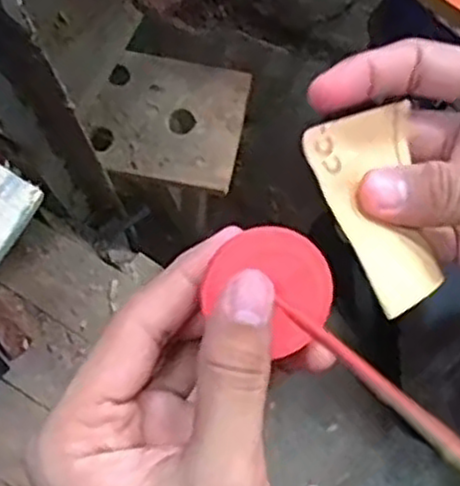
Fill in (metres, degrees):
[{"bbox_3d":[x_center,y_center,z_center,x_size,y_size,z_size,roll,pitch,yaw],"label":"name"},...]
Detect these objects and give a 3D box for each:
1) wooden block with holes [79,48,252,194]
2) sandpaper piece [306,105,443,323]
[{"bbox_3d":[-0.046,-0.087,0.529,0.108,0.012,0.088,13,74,3],"label":"wooden block with holes"},{"bbox_3d":[0.050,-0.011,0.238,0.035,0.025,0.060,-24,76,-5],"label":"sandpaper piece"}]

